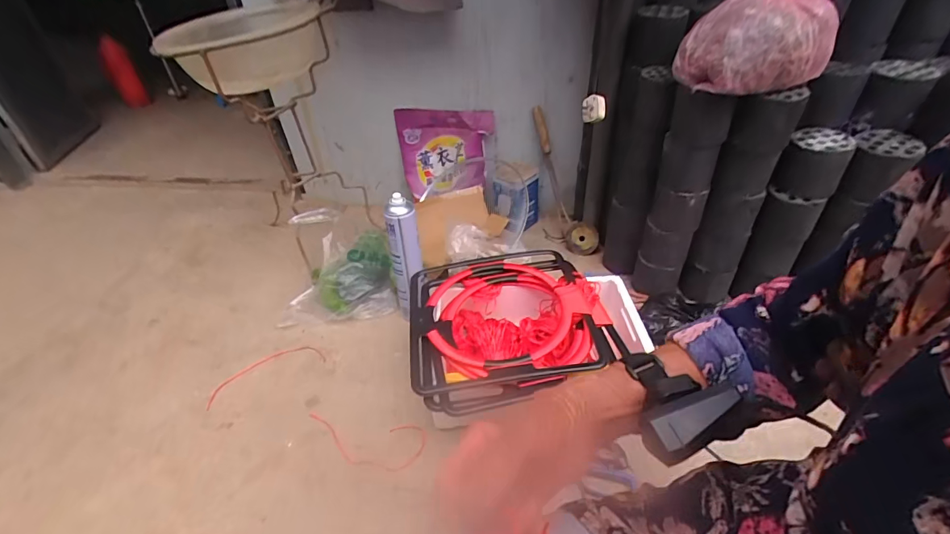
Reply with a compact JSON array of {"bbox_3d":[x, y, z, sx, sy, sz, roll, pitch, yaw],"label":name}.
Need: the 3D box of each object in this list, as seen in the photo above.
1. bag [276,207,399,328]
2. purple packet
[{"bbox_3d":[-0.348,-0.007,1.092,0.272,0.185,0.229,-7,38,-5],"label":"bag"},{"bbox_3d":[-0.091,-0.337,1.265,0.301,0.254,0.051,-2,22,16],"label":"purple packet"}]

